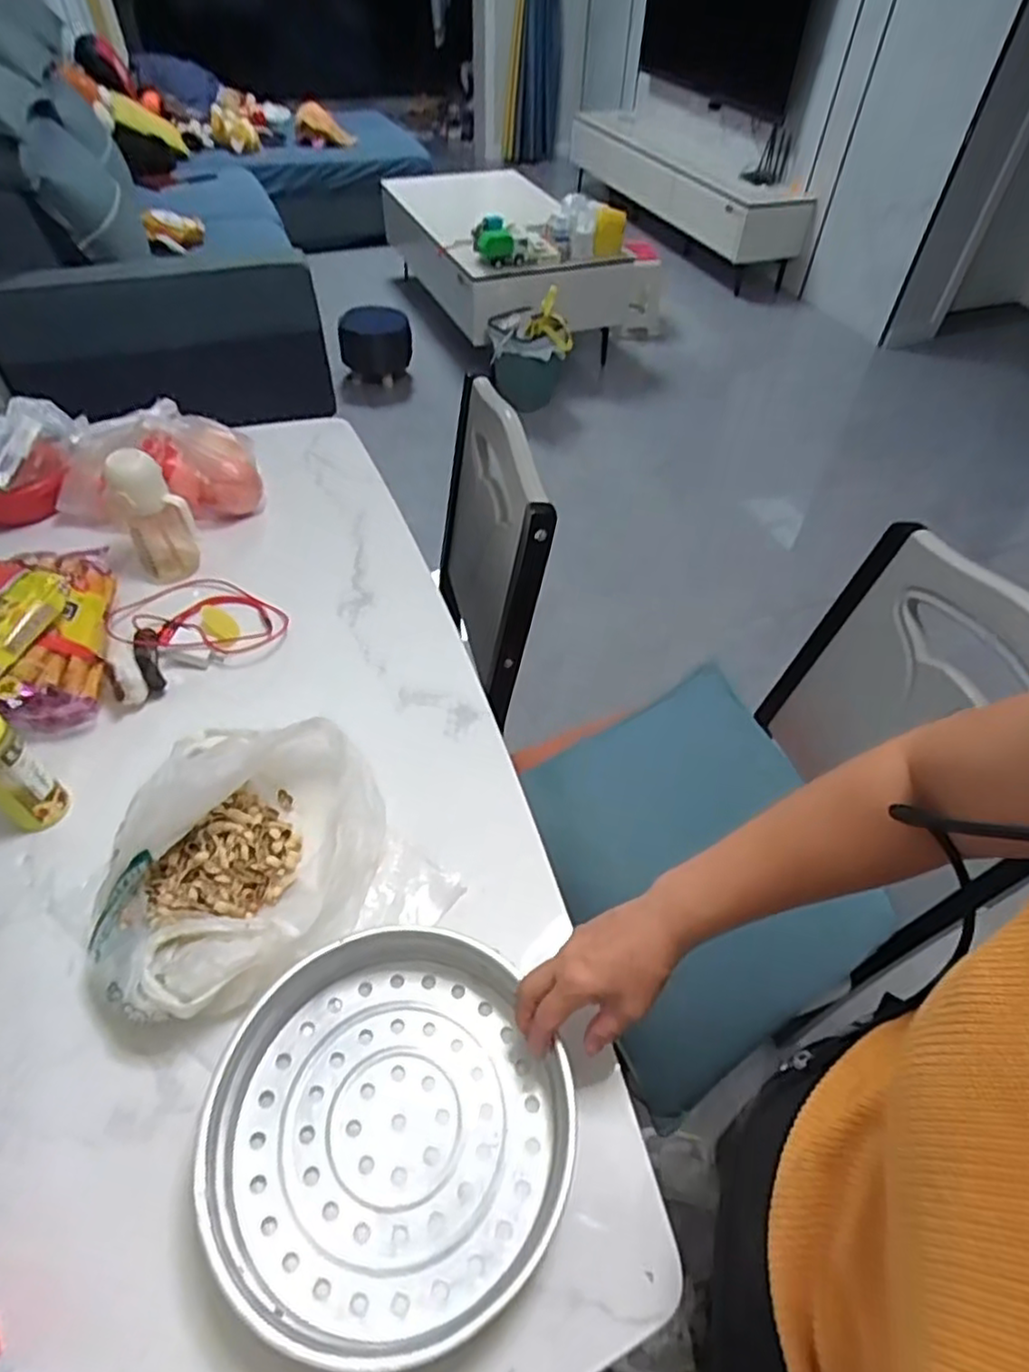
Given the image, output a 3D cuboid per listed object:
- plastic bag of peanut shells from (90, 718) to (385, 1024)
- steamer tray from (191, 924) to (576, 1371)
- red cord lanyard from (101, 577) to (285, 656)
[{"bbox_3d":[-0.255,0.159,0.624,0.236,0.092,0.276,7,50,3],"label":"plastic bag of peanut shells"},{"bbox_3d":[-0.091,0.319,0.501,0.247,0.073,0.236,-36,60,-28],"label":"steamer tray"},{"bbox_3d":[-0.404,-0.091,0.871,0.218,0.031,0.160,1,37,-7],"label":"red cord lanyard"}]

